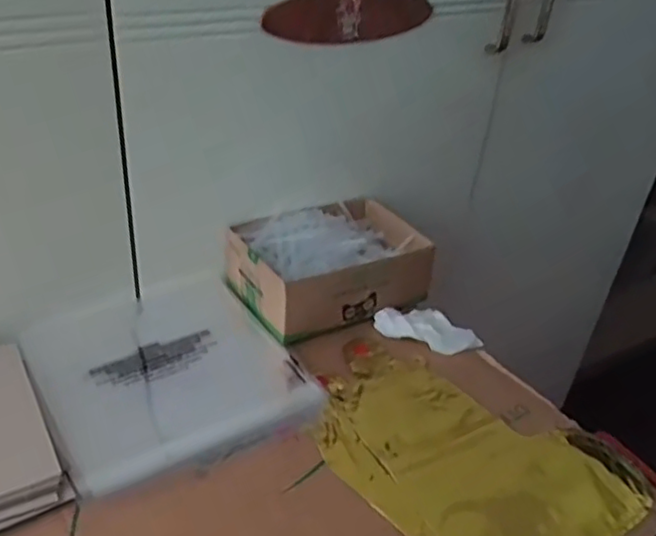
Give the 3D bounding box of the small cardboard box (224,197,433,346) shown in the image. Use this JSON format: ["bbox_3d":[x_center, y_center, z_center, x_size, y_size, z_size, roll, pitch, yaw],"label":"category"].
[{"bbox_3d":[0.002,-0.007,0.681,0.179,0.076,0.127,-17,40,-29],"label":"small cardboard box"}]

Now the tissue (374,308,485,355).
[{"bbox_3d":[0.100,0.061,0.654,0.104,0.019,0.042,15,35,13],"label":"tissue"}]

